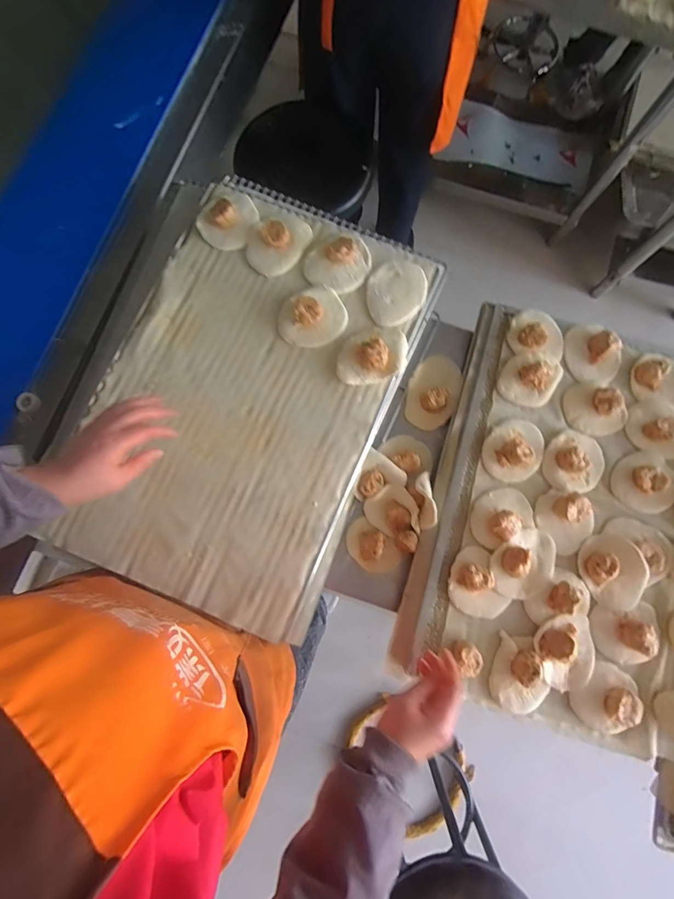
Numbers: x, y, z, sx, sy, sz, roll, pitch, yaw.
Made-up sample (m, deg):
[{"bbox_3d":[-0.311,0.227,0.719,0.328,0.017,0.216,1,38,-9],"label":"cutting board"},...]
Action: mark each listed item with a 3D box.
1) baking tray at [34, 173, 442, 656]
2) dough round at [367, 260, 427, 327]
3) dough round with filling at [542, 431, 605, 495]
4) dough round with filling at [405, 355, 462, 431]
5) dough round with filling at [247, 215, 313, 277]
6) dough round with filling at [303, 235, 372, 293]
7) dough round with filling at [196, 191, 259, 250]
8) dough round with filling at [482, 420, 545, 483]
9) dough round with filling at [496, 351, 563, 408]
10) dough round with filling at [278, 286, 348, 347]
[{"bbox_3d":[-0.125,-0.088,0.583,0.391,0.043,0.609,22,80,3],"label":"baking tray"},{"bbox_3d":[0.091,-0.239,0.608,0.083,0.010,0.109,12,80,1],"label":"dough round"},{"bbox_3d":[0.363,0.017,0.602,0.087,0.033,0.091,0,80,-1],"label":"dough round with filling"},{"bbox_3d":[0.162,-0.095,0.667,0.082,0.037,0.120,16,80,2],"label":"dough round with filling"},{"bbox_3d":[-0.093,-0.323,0.610,0.086,0.036,0.111,32,81,5],"label":"dough round with filling"},{"bbox_3d":[0.001,-0.286,0.604,0.103,0.040,0.091,-5,80,-2],"label":"dough round with filling"},{"bbox_3d":[-0.170,-0.366,0.614,0.090,0.035,0.103,23,80,3],"label":"dough round with filling"},{"bbox_3d":[0.273,-0.001,0.605,0.103,0.033,0.092,-28,81,-6],"label":"dough round with filling"},{"bbox_3d":[0.306,-0.113,0.625,0.086,0.036,0.095,32,81,5],"label":"dough round with filling"},{"bbox_3d":[-0.038,-0.200,0.588,0.102,0.036,0.089,-27,81,-6],"label":"dough round with filling"}]

